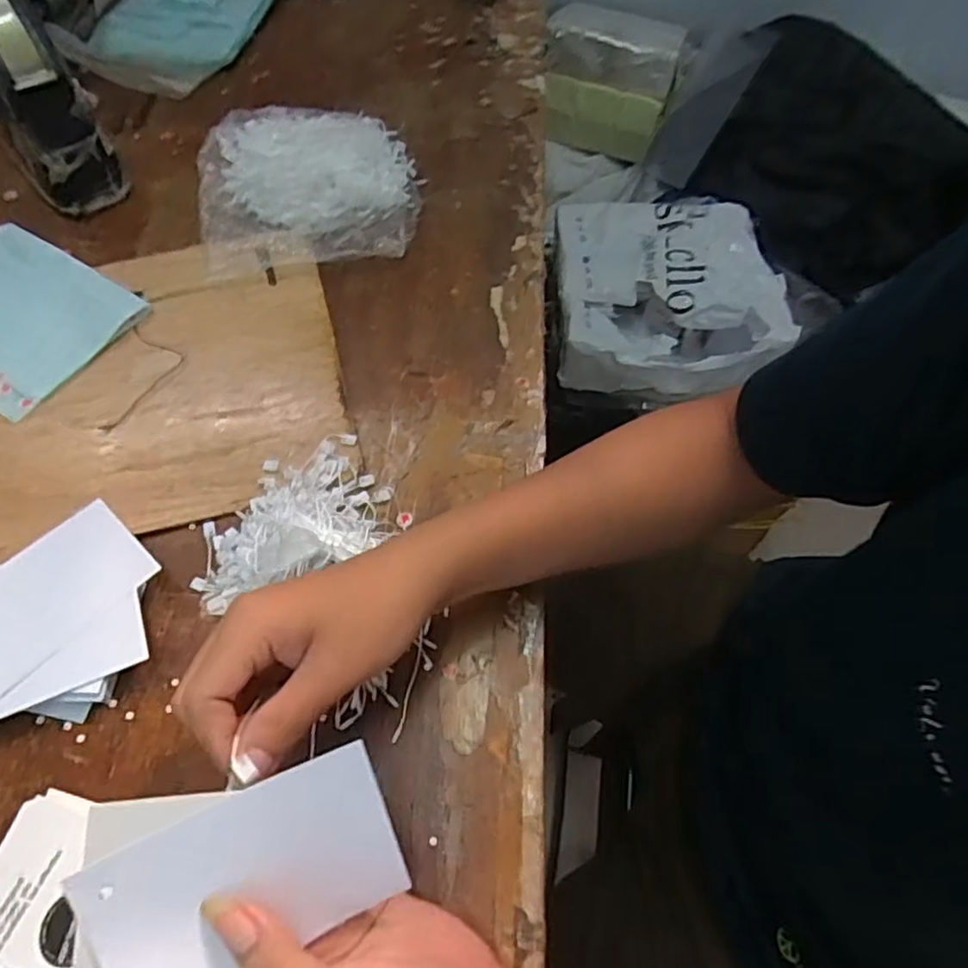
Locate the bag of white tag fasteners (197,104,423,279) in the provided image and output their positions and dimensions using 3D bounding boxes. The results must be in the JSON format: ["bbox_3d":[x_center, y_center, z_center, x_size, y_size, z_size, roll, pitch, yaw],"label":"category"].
[{"bbox_3d":[-0.144,-0.247,0.553,0.171,0.038,0.169,-7,61,-4],"label":"bag of white tag fasteners"}]

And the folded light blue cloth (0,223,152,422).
[{"bbox_3d":[-0.351,-0.129,0.498,0.153,0.011,0.125,30,65,16],"label":"folded light blue cloth"}]

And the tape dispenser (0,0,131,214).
[{"bbox_3d":[-0.373,-0.323,0.550,0.074,0.113,0.179,-31,65,-16],"label":"tape dispenser"}]

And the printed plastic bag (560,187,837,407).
[{"bbox_3d":[0.253,-0.254,0.897,0.294,0.095,0.291,2,60,1],"label":"printed plastic bag"}]

